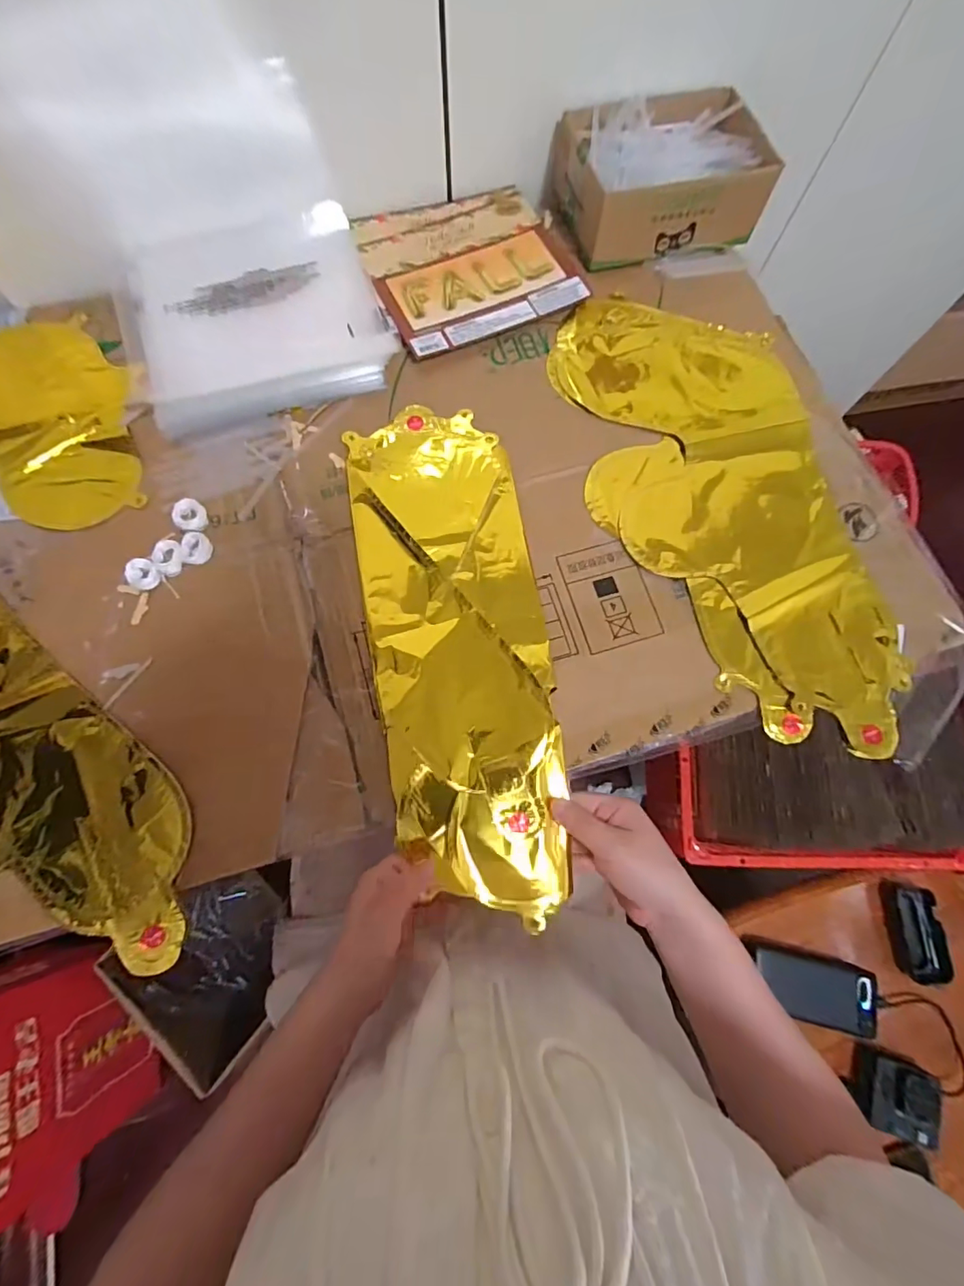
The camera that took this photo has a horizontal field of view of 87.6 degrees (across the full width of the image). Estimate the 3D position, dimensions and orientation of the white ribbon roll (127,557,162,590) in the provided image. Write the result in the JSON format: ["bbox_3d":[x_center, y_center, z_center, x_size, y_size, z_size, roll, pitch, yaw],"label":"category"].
[{"bbox_3d":[-0.276,-0.056,0.410,0.026,0.005,0.024,0,74,-1],"label":"white ribbon roll"}]

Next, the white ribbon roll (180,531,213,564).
[{"bbox_3d":[-0.237,-0.079,0.416,0.023,0.008,0.027,-17,75,-6],"label":"white ribbon roll"}]

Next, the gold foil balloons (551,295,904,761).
[{"bbox_3d":[0.211,-0.132,0.439,0.207,0.017,0.449,-16,75,-6],"label":"gold foil balloons"}]

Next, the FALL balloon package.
[{"bbox_3d":[-0.014,-0.390,0.510,0.199,0.011,0.196,-21,75,-7],"label":"FALL balloon package"}]

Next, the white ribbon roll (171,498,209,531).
[{"bbox_3d":[-0.247,-0.108,0.425,0.025,0.006,0.031,-35,77,-10],"label":"white ribbon roll"}]

